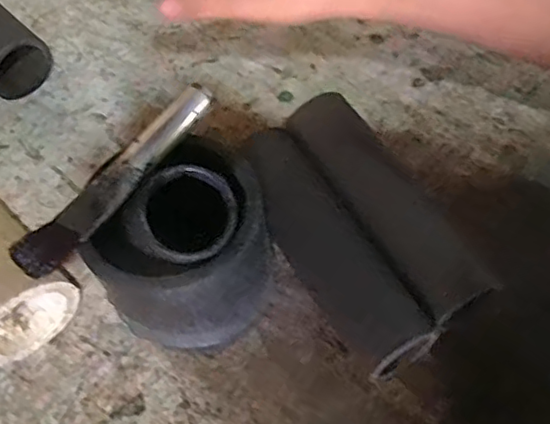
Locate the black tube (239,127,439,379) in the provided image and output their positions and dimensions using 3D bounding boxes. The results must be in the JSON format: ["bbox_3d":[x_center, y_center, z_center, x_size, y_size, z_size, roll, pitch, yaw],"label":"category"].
[{"bbox_3d":[0.033,0.024,0.405,0.048,0.041,0.178,-30,62,-13],"label":"black tube"}]

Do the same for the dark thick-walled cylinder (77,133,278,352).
[{"bbox_3d":[-0.045,0.027,0.358,0.080,0.120,0.102,33,67,21],"label":"dark thick-walled cylinder"}]

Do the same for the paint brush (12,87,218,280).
[{"bbox_3d":[-0.087,-0.020,0.336,0.023,0.021,0.138,37,68,22],"label":"paint brush"}]

